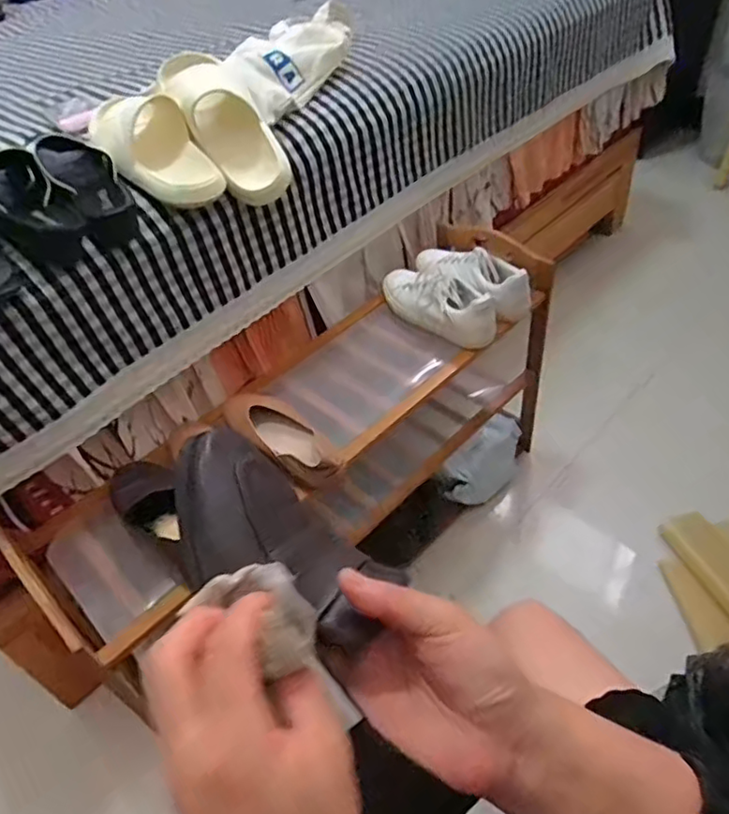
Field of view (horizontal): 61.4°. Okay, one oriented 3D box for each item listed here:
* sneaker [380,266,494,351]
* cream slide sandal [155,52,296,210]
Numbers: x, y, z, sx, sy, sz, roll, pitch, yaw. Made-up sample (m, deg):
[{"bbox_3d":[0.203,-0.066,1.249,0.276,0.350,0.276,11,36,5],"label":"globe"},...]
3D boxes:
[{"bbox_3d":[0.121,-0.184,1.027,0.078,0.080,0.231,-37,51,-27],"label":"sneaker"},{"bbox_3d":[-0.196,-0.402,0.857,0.108,0.068,0.248,-29,83,-20],"label":"cream slide sandal"}]

